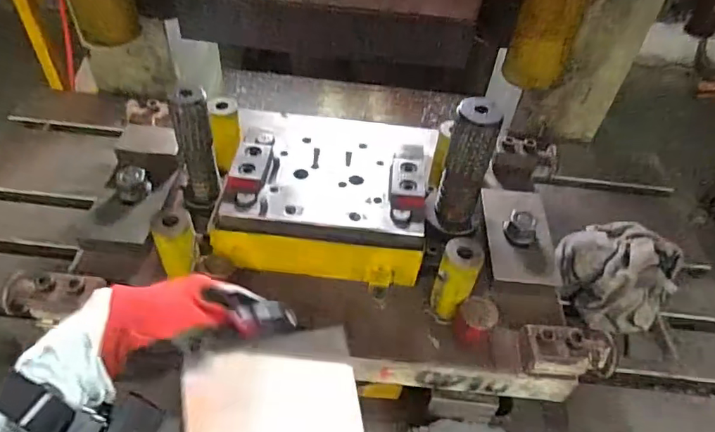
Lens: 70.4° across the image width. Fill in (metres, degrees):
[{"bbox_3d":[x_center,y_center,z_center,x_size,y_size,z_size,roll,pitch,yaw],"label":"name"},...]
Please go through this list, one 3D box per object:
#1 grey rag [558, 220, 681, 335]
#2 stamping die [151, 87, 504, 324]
[{"bbox_3d":[0.389,0.068,0.754,0.157,0.077,0.208,33,52,24],"label":"grey rag"},{"bbox_3d":[-0.030,-0.040,0.569,0.331,0.175,0.228,6,46,0],"label":"stamping die"}]

